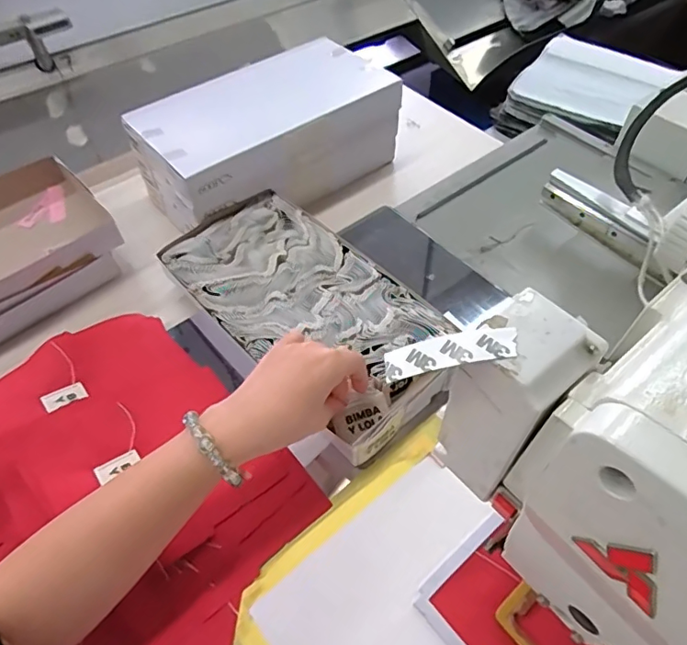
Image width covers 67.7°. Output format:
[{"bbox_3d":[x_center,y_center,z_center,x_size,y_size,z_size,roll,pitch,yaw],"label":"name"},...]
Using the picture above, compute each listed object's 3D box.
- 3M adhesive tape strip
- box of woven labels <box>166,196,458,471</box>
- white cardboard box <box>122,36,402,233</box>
[{"bbox_3d":[0.046,0.013,0.225,0.057,0.005,0.017,-14,58,9],"label":"3M adhesive tape strip"},{"bbox_3d":[-0.036,-0.011,0.526,0.161,0.052,0.320,-37,62,-24],"label":"box of woven labels"},{"bbox_3d":[-0.081,-0.239,0.669,0.336,0.130,0.161,-34,60,-21],"label":"white cardboard box"}]

